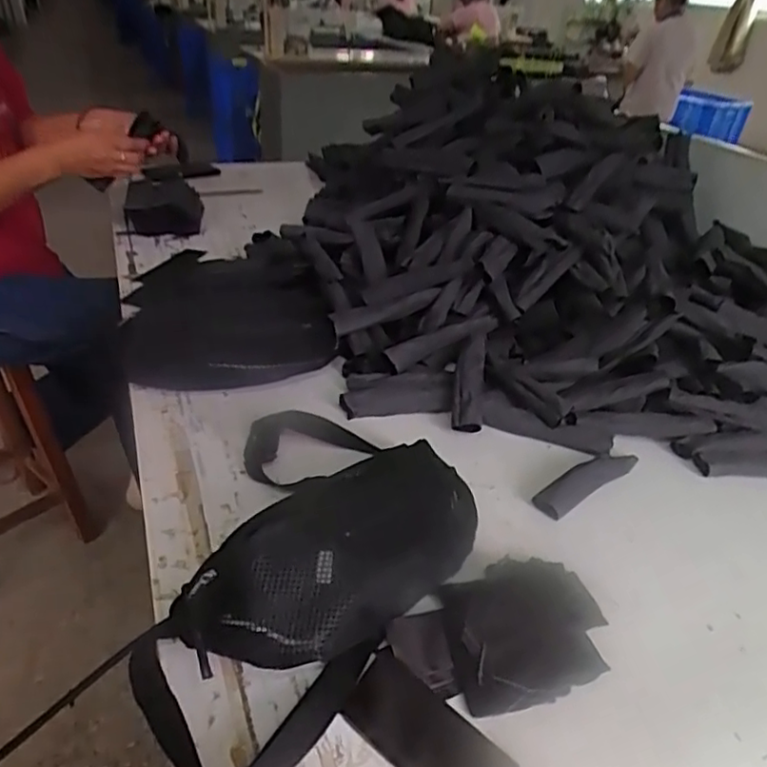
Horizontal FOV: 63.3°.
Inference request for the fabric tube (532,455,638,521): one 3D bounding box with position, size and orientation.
[{"bbox_3d":[0.207,0.097,0.629,0.137,0.015,0.032,-20,40,-33],"label":"fabric tube"}]

